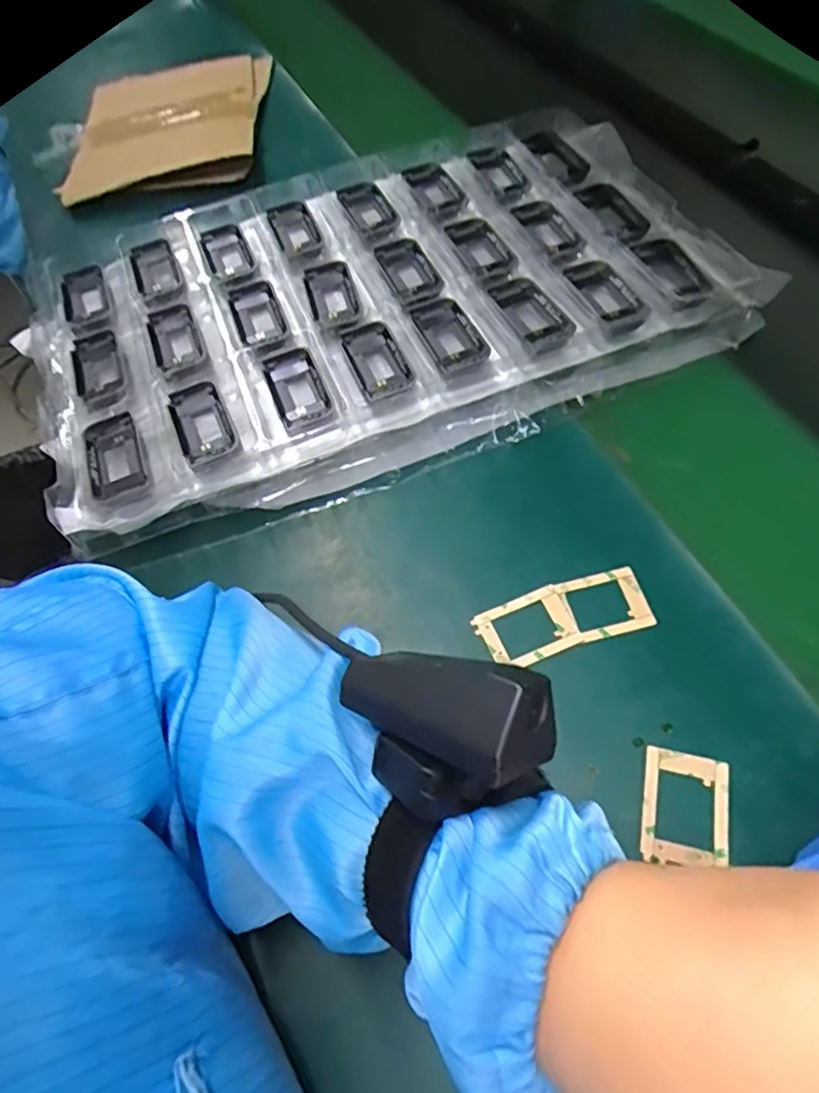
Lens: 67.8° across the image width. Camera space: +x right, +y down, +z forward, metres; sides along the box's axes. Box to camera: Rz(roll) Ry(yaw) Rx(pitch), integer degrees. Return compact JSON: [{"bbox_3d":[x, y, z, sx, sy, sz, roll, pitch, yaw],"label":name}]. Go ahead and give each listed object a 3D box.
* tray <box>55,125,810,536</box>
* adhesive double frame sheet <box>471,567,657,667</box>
[{"bbox_3d":[-0.023,-0.196,0.489,0.536,0.061,0.305,-23,60,-10],"label":"tray"},{"bbox_3d":[0.091,0.042,0.362,0.100,0.005,0.040,-18,62,-3],"label":"adhesive double frame sheet"}]

